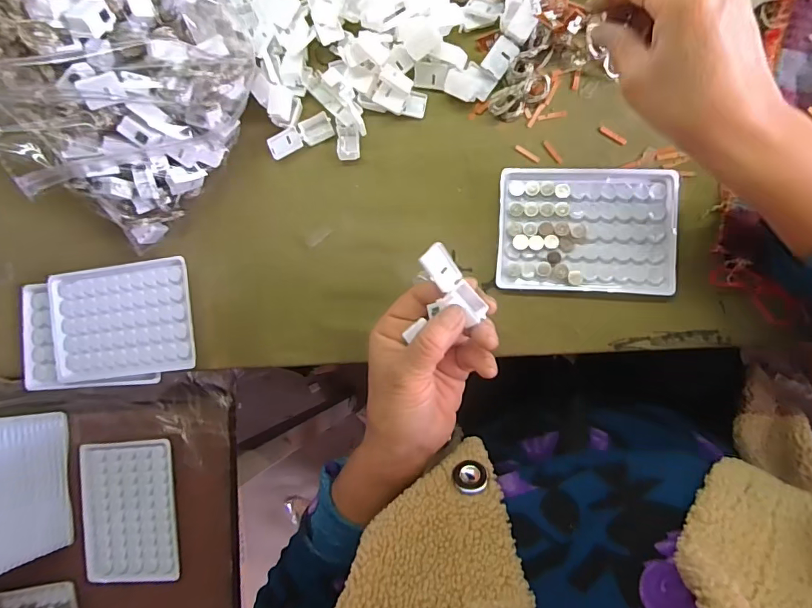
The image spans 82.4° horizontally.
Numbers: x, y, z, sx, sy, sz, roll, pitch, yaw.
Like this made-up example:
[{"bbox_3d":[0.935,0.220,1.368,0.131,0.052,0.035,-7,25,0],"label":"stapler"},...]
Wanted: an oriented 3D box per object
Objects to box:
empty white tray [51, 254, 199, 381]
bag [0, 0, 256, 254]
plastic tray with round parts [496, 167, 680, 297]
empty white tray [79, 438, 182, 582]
[{"bbox_3d":[-0.244,0.014,0.398,0.127,0.009,0.096,-8,89,8],"label":"empty white tray"},{"bbox_3d":[-0.224,-0.190,0.334,0.192,0.151,0.208,41,94,8],"label":"bag"},{"bbox_3d":[0.136,-0.057,0.351,0.128,0.008,0.094,3,88,8],"label":"plastic tray with round parts"},{"bbox_3d":[-0.261,0.198,0.442,0.093,0.016,0.129,-7,86,7],"label":"empty white tray"}]

